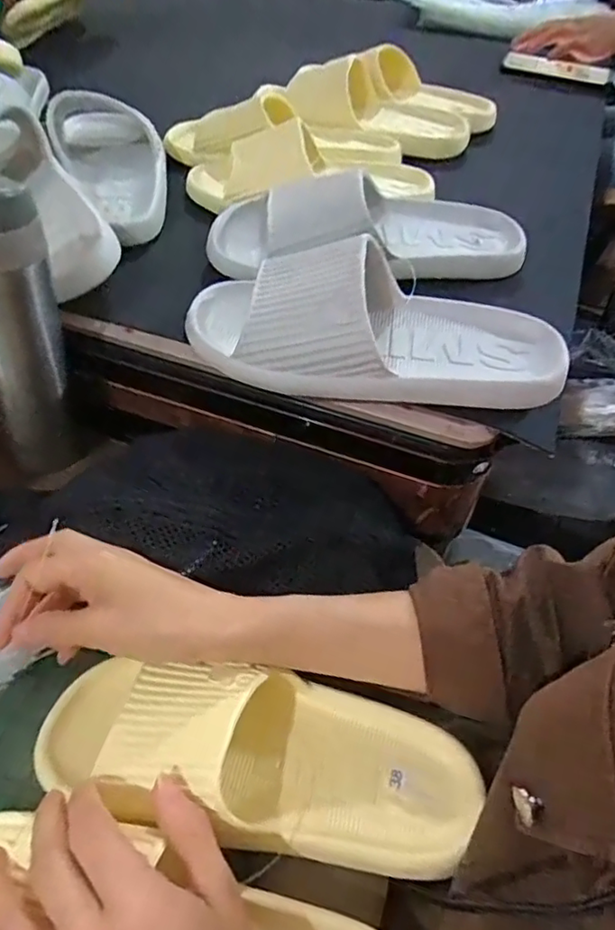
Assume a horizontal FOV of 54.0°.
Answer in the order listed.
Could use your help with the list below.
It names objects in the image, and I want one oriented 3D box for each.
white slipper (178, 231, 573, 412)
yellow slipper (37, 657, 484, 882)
[{"bbox_3d":[0.047,-0.107,0.428,0.263,0.065,0.113,4,49,-1],"label":"white slipper"},{"bbox_3d":[-0.025,0.160,0.334,0.237,0.062,0.092,15,49,-2],"label":"yellow slipper"}]

